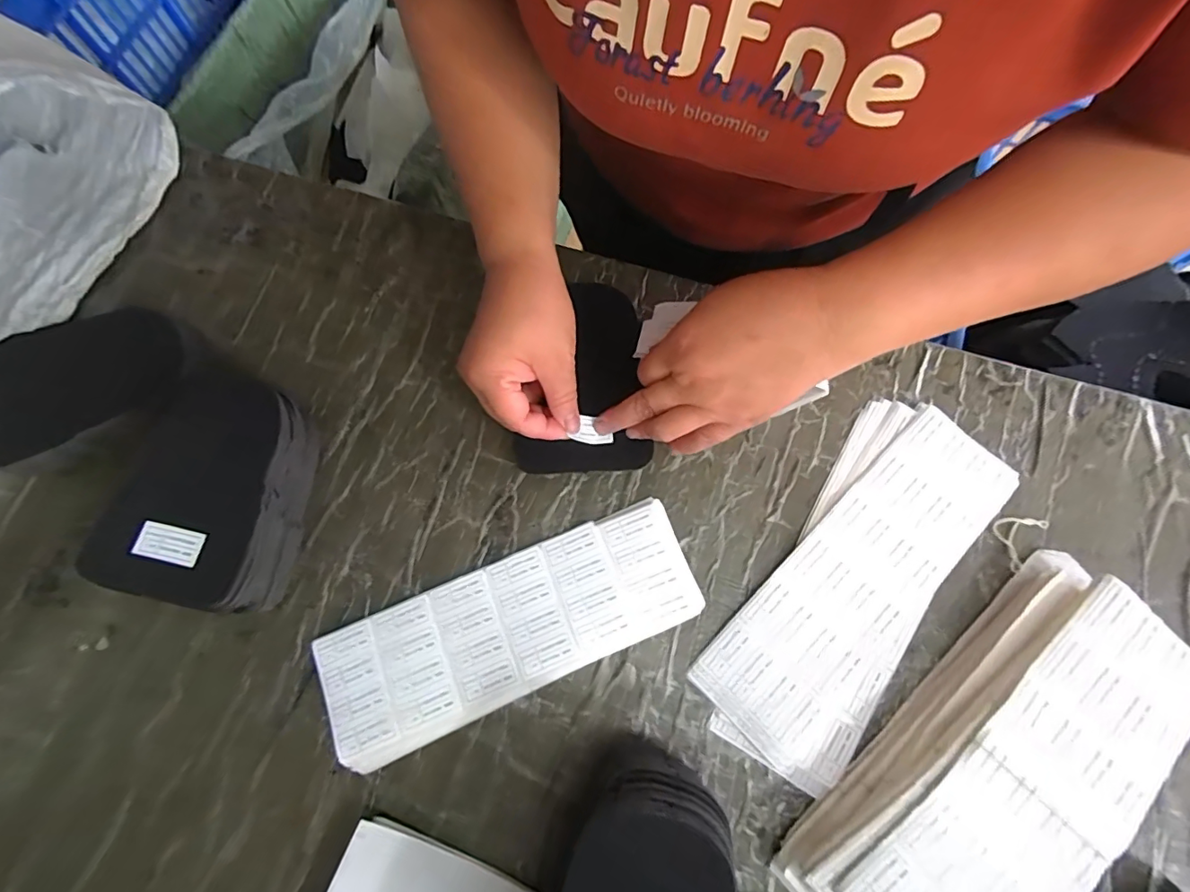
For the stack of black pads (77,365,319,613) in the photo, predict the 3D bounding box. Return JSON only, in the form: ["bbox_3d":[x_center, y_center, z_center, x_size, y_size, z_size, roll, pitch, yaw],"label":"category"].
[{"bbox_3d":[-0.259,0.023,0.350,0.104,0.062,0.163,5,75,3],"label":"stack of black pads"}]

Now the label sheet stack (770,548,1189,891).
[{"bbox_3d":[0.238,0.192,0.296,0.270,0.040,0.101,-40,77,-9],"label":"label sheet stack"}]

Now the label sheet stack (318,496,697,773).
[{"bbox_3d":[-0.058,0.124,0.348,0.257,0.008,0.088,-24,75,-5],"label":"label sheet stack"}]

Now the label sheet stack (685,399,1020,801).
[{"bbox_3d":[0.181,0.092,0.348,0.109,0.010,0.266,38,79,11],"label":"label sheet stack"}]

